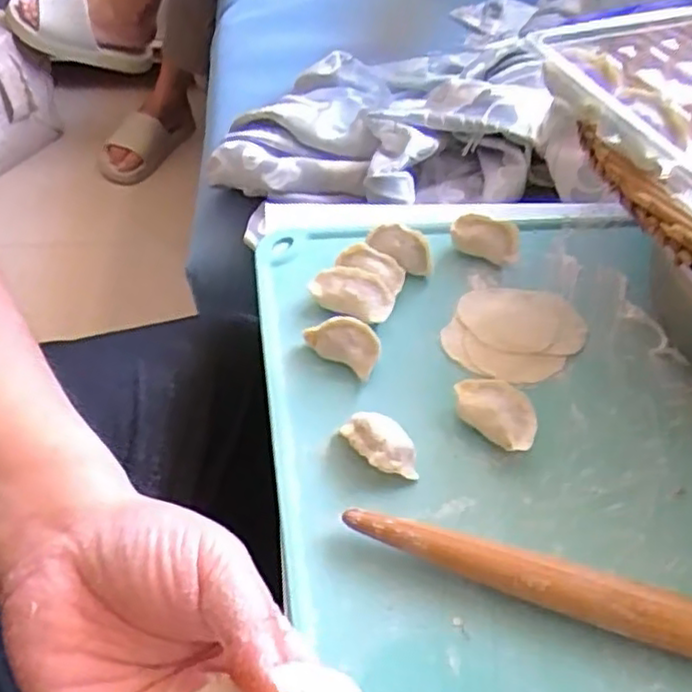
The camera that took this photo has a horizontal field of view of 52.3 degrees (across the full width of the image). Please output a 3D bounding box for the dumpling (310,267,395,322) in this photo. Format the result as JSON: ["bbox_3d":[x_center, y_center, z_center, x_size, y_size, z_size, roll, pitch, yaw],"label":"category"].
[{"bbox_3d":[0.004,-0.033,0.474,0.053,0.023,0.031,24,51,15],"label":"dumpling"}]

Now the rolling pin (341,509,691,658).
[{"bbox_3d":[0.149,0.131,0.337,0.303,0.031,0.021,15,50,8],"label":"rolling pin"}]

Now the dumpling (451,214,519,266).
[{"bbox_3d":[0.102,-0.078,0.518,0.048,0.025,0.024,8,49,2],"label":"dumpling"}]

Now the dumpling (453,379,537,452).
[{"bbox_3d":[0.087,0.041,0.417,0.050,0.022,0.034,23,51,14],"label":"dumpling"}]

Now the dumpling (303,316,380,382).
[{"bbox_3d":[-0.001,-0.002,0.444,0.049,0.029,0.019,27,52,18],"label":"dumpling"}]

